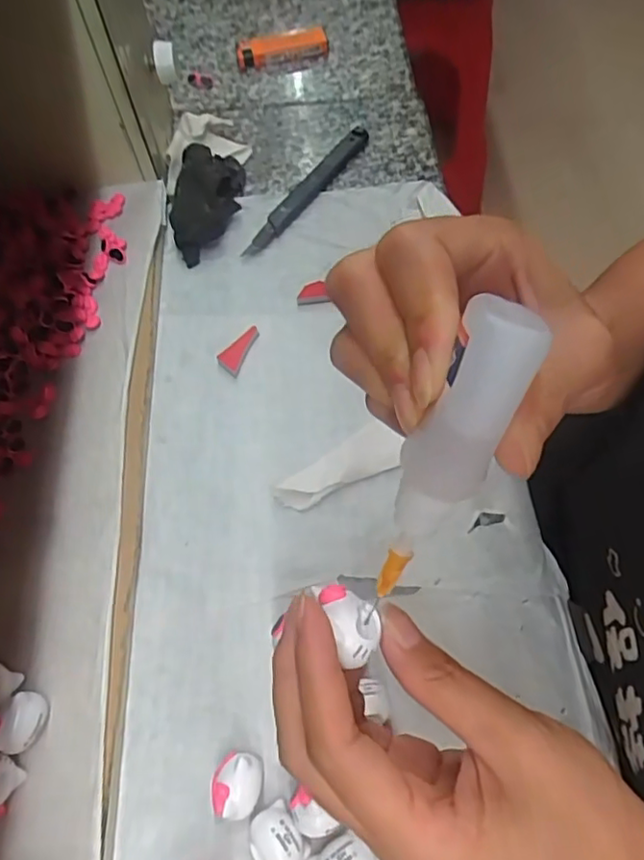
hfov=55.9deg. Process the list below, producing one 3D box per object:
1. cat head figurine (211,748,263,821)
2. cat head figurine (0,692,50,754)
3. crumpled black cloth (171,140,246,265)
[{"bbox_3d":[-0.038,0.157,0.271,0.022,0.019,0.026,2,63,3],"label":"cat head figurine"},{"bbox_3d":[-0.134,0.131,0.272,0.019,0.016,0.024,7,63,6],"label":"cat head figurine"},{"bbox_3d":[-0.082,-0.165,0.424,0.041,0.030,0.092,12,64,8],"label":"crumpled black cloth"}]

